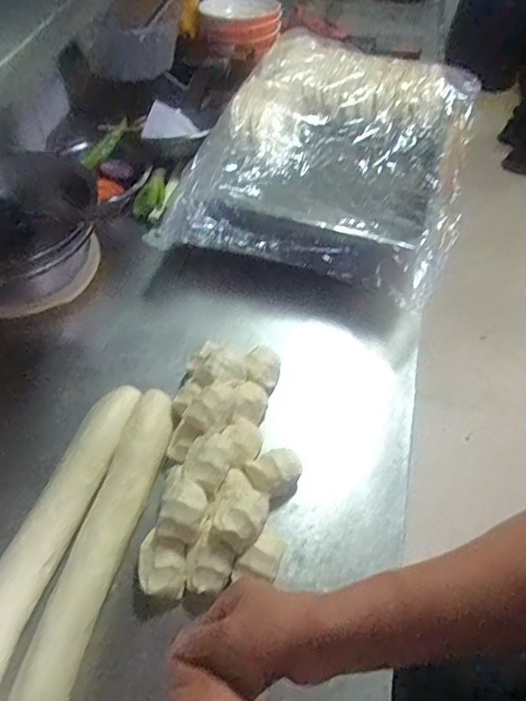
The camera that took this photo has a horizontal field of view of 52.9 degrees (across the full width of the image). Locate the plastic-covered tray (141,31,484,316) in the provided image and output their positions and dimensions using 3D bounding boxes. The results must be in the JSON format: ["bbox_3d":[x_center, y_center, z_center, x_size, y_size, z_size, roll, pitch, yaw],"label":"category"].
[{"bbox_3d":[0.136,-0.367,0.947,0.439,0.117,0.600,15,55,7],"label":"plastic-covered tray"}]

